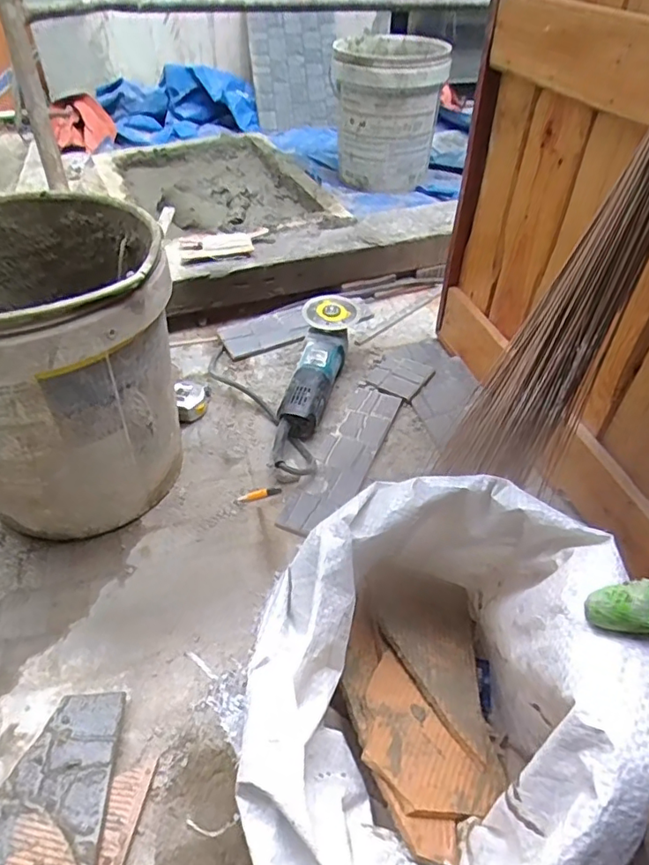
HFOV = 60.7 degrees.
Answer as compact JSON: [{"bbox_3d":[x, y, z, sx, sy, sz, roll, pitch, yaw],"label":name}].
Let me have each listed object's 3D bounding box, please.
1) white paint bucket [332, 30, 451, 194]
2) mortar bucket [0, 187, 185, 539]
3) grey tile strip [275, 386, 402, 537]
[{"bbox_3d":[0.158,-0.873,1.491,0.311,0.318,0.356,2,43,1],"label":"white paint bucket"},{"bbox_3d":[-0.332,-0.071,0.668,0.280,0.332,0.293,1,43,-1],"label":"mortar bucket"},{"bbox_3d":[0.031,0.033,0.802,0.076,0.014,0.298,22,52,13],"label":"grey tile strip"}]

